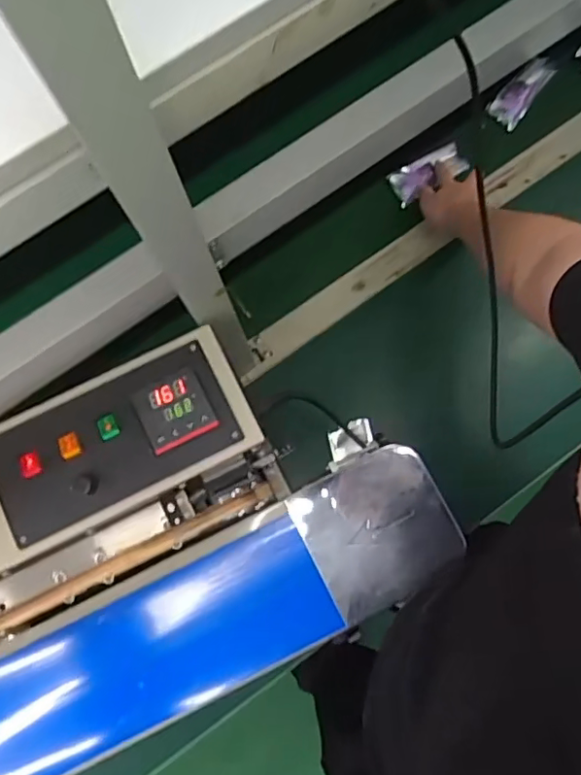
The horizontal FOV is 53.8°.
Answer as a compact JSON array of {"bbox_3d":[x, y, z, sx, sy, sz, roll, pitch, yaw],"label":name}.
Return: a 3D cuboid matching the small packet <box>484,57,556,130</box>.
[{"bbox_3d":[0.371,-0.475,0.915,0.053,0.011,0.115,37,96,-8],"label":"small packet"}]

